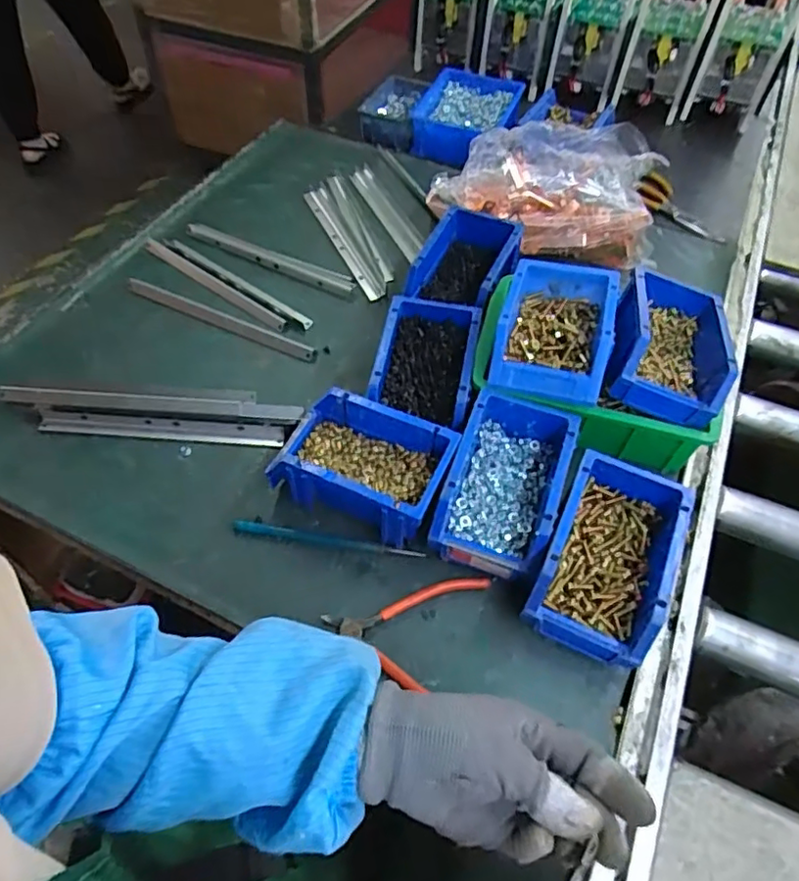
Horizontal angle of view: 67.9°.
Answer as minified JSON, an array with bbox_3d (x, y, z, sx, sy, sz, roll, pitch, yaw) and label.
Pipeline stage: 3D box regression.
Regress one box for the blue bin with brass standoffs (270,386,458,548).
[{"bbox_3d":[-0.036,0.025,0.576,0.159,0.075,0.106,24,57,14],"label":"blue bin with brass standoffs"}]

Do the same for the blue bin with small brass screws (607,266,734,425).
[{"bbox_3d":[0.279,-0.100,0.601,0.107,0.058,0.164,17,55,11],"label":"blue bin with small brass screws"}]

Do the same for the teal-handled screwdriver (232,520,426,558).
[{"bbox_3d":[-0.068,0.094,0.564,0.179,0.007,0.012,8,55,3],"label":"teal-handled screwdriver"}]

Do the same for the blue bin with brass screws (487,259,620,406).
[{"bbox_3d":[0.159,-0.113,0.624,0.120,0.077,0.162,14,54,9],"label":"blue bin with brass screws"}]

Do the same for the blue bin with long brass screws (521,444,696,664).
[{"bbox_3d":[0.184,0.104,0.529,0.101,0.077,0.163,23,56,14],"label":"blue bin with long brass screws"}]

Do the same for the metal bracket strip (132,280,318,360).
[{"bbox_3d":[-0.221,-0.150,0.736,0.270,0.010,0.023,23,57,13],"label":"metal bracket strip"}]

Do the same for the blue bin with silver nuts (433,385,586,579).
[{"bbox_3d":[0.099,0.040,0.569,0.104,0.070,0.170,20,56,11],"label":"blue bin with silver nuts"}]

